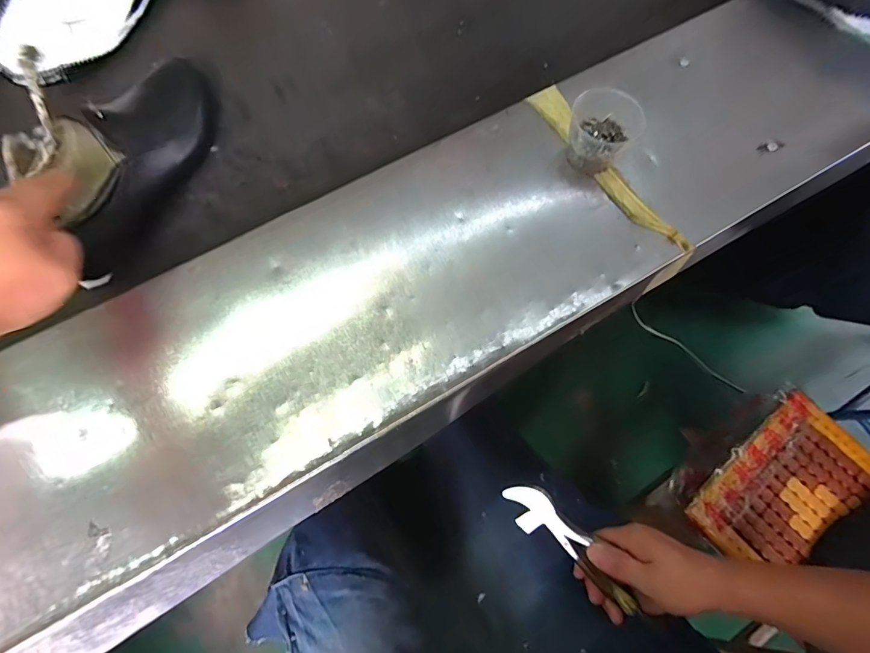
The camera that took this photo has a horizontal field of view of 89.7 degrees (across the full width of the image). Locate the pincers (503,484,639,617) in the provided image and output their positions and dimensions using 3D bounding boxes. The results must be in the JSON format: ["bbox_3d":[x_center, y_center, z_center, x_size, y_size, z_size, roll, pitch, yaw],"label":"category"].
[{"bbox_3d":[0.134,0.222,0.438,0.039,0.019,0.157,-43,81,-12],"label":"pincers"}]

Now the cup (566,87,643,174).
[{"bbox_3d":[0.159,-0.192,0.426,0.069,0.039,0.065,0,73,0],"label":"cup"}]

